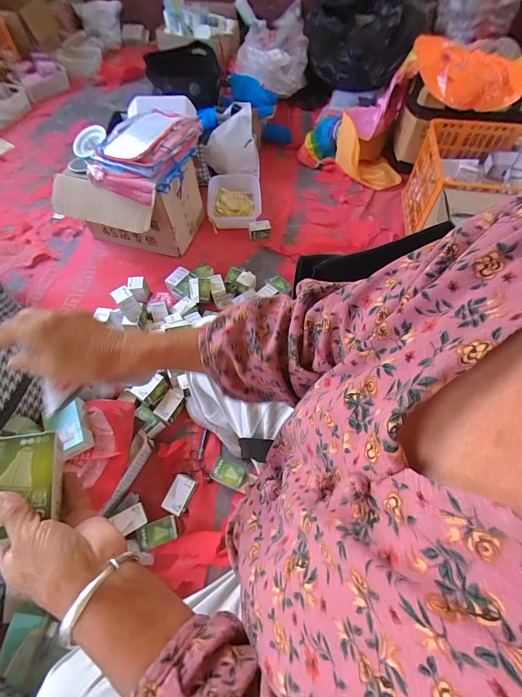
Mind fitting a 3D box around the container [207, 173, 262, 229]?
[{"bbox_3d":[-0.108,-0.619,1.312,0.227,0.087,0.305,-7,59,-6],"label":"container"}]

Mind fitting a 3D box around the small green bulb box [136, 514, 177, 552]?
[{"bbox_3d":[-0.240,0.423,0.731,0.092,0.019,0.051,-16,60,-11],"label":"small green bulb box"}]

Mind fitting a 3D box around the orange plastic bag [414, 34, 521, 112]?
[{"bbox_3d":[0.750,-0.997,1.158,0.396,0.130,0.221,17,60,9],"label":"orange plastic bag"}]

